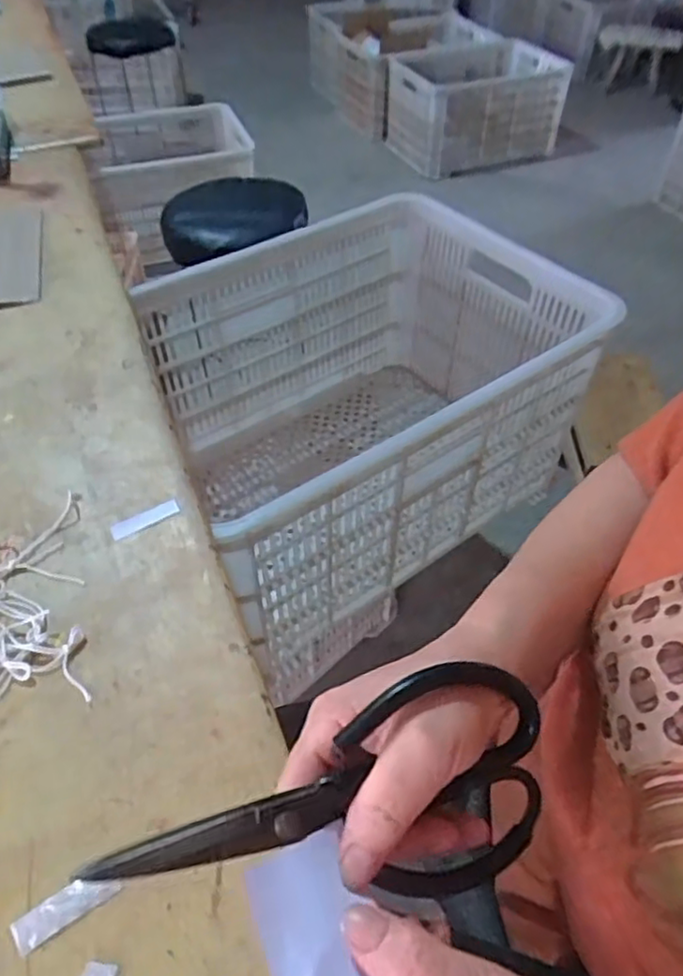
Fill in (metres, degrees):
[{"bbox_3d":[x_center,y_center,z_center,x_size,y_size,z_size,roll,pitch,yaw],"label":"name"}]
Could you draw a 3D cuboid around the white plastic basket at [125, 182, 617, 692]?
[{"bbox_3d":[0.020,-0.115,0.909,0.582,0.328,0.424,-30,55,-24],"label":"white plastic basket"}]

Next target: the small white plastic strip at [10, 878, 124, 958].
[{"bbox_3d":[-0.125,0.189,0.290,0.046,0.004,0.016,-25,53,-19],"label":"small white plastic strip"}]

